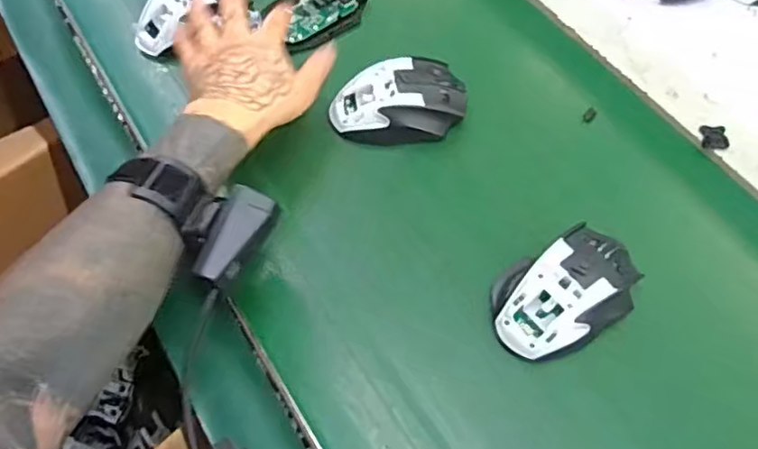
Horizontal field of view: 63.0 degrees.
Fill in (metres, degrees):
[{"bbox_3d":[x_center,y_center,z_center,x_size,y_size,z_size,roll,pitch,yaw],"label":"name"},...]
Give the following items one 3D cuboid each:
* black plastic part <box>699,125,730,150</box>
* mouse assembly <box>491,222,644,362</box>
[{"bbox_3d":[0.289,-0.075,0.534,0.022,0.005,0.024,2,61,3],"label":"black plastic part"},{"bbox_3d":[0.134,0.048,0.452,0.117,0.049,0.078,-33,64,-17],"label":"mouse assembly"}]

